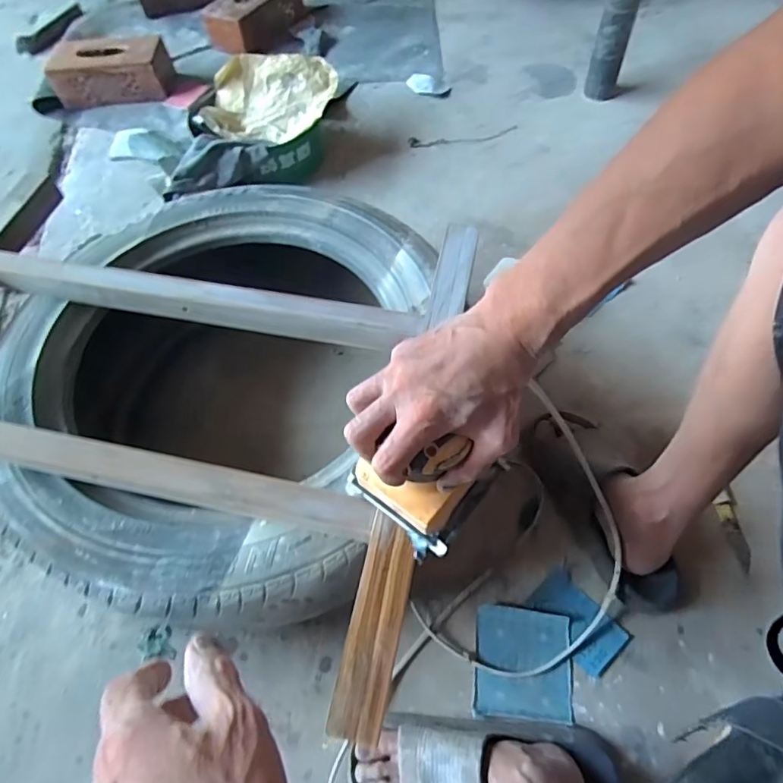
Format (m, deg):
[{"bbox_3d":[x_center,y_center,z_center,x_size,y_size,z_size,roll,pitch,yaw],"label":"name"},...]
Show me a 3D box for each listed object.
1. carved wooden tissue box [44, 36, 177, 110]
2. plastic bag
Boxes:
[{"bbox_3d":[-0.678,-0.778,1.263,0.264,0.101,0.129,-1,59,2],"label":"carved wooden tissue box"},{"bbox_3d":[-0.278,-0.507,1.050,0.292,0.138,0.349,5,59,6],"label":"plastic bag"}]

